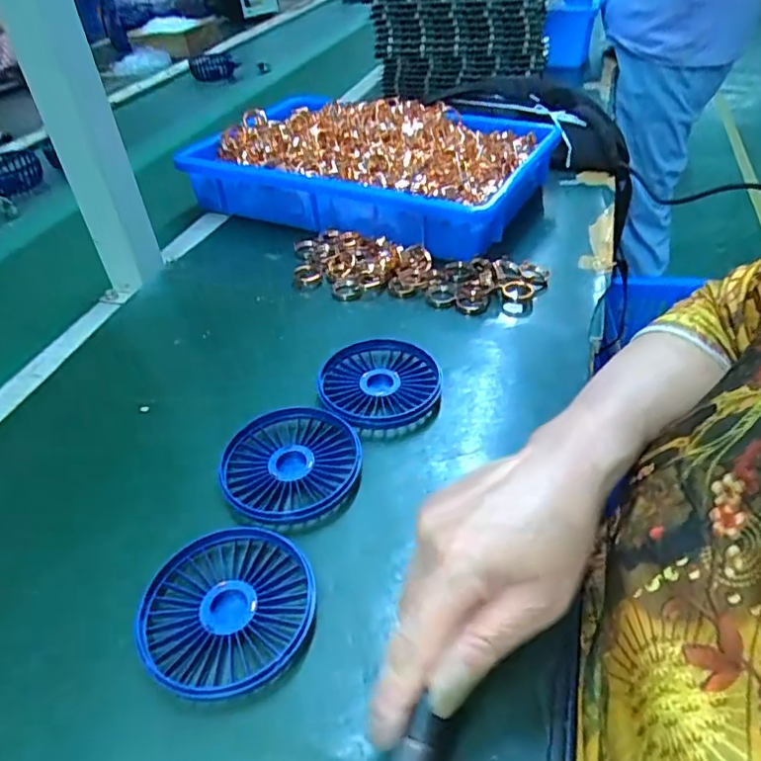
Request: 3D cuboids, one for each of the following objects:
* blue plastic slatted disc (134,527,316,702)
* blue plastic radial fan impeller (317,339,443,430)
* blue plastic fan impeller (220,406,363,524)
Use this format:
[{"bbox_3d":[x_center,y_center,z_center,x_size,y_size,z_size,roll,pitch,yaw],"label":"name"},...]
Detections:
[{"bbox_3d":[-0.078,0.117,0.300,0.081,0.013,0.087,-2,42,2],"label":"blue plastic slatted disc"},{"bbox_3d":[-0.001,0.003,0.423,0.082,0.015,0.088,-2,42,2],"label":"blue plastic radial fan impeller"},{"bbox_3d":[-0.055,0.053,0.368,0.085,0.016,0.083,-2,42,2],"label":"blue plastic fan impeller"}]

